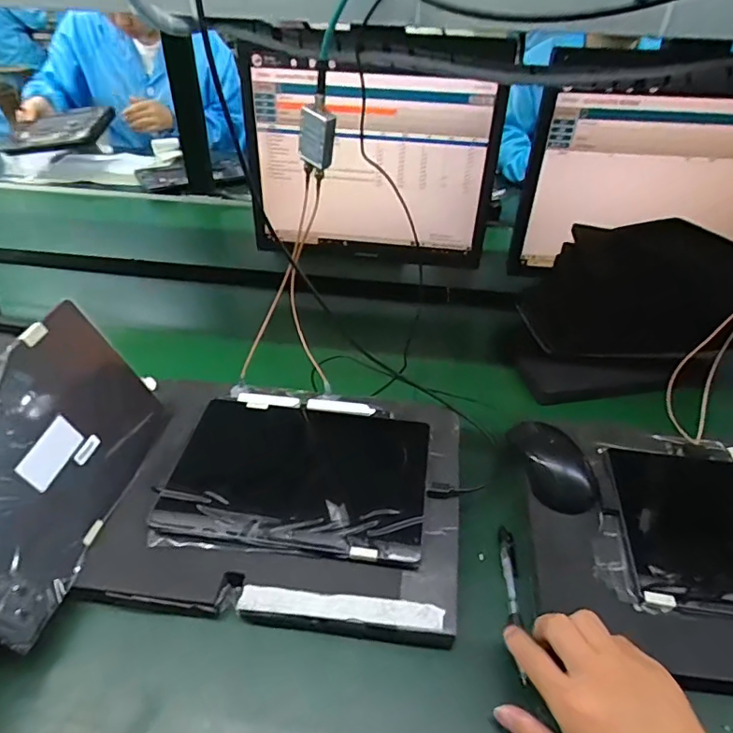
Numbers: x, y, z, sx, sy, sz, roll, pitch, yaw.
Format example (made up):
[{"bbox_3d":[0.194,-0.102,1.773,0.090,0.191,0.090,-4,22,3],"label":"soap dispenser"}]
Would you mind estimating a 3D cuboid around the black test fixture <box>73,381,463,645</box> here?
[{"bbox_3d":[-0.073,0.123,0.536,0.332,0.030,0.258,5,40,4],"label":"black test fixture"}]

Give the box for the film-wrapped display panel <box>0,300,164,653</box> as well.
[{"bbox_3d":[-0.283,0.079,0.459,0.009,0.166,0.256,-12,38,23],"label":"film-wrapped display panel"}]

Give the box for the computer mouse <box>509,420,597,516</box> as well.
[{"bbox_3d":[0.193,0.101,0.548,0.060,0.031,0.106,-8,41,-12],"label":"computer mouse"}]

